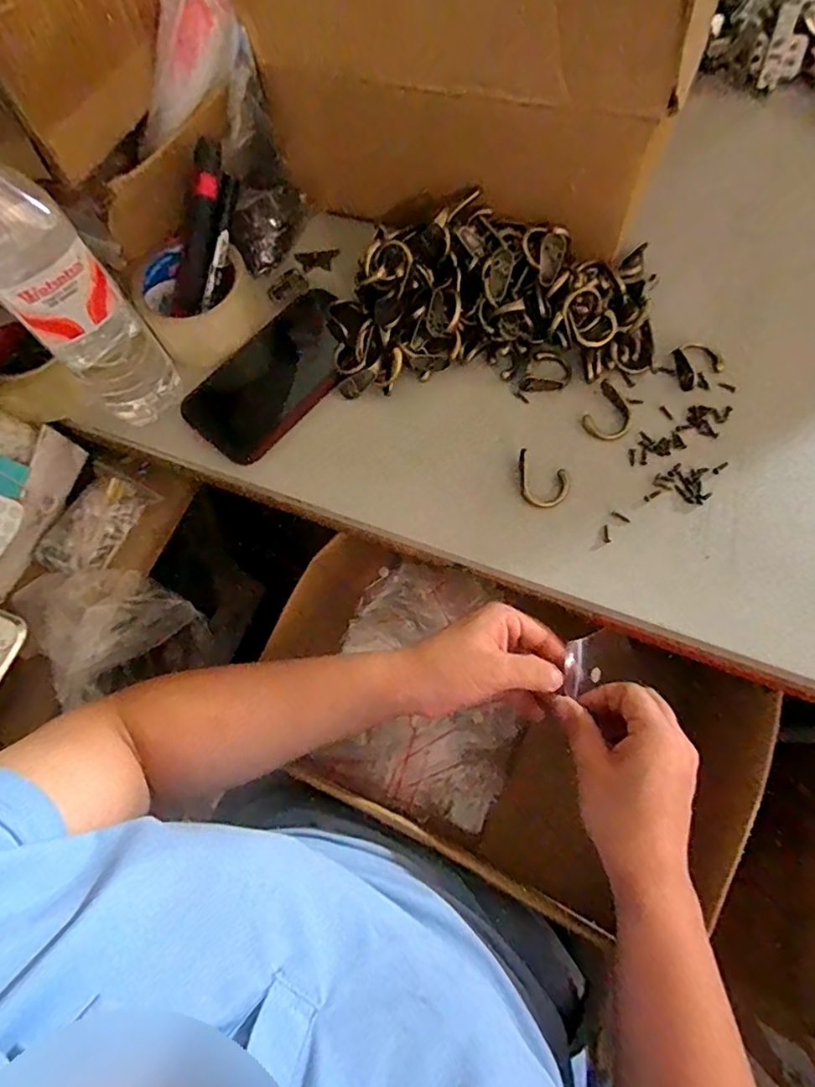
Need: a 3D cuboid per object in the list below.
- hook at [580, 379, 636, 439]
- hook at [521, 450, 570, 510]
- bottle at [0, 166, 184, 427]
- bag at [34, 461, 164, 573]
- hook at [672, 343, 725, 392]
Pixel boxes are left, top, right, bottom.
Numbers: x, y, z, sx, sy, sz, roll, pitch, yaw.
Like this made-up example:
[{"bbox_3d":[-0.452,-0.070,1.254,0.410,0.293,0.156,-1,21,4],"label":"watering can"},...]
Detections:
[{"bbox_3d":[0.154,-0.097,0.425,0.034,0.004,0.046,28,74,13],"label":"hook"},{"bbox_3d":[0.096,-0.045,0.409,0.041,0.004,0.036,25,73,12],"label":"hook"},{"bbox_3d":[-0.218,-0.154,0.364,0.061,0.222,0.059,-41,73,-11],"label":"bottle"},{"bbox_3d":[-0.277,-0.018,0.493,0.068,0.020,0.097,27,74,13],"label":"bag"},{"bbox_3d":[0.221,-0.139,0.435,0.041,0.006,0.033,-31,71,-7],"label":"hook"}]

